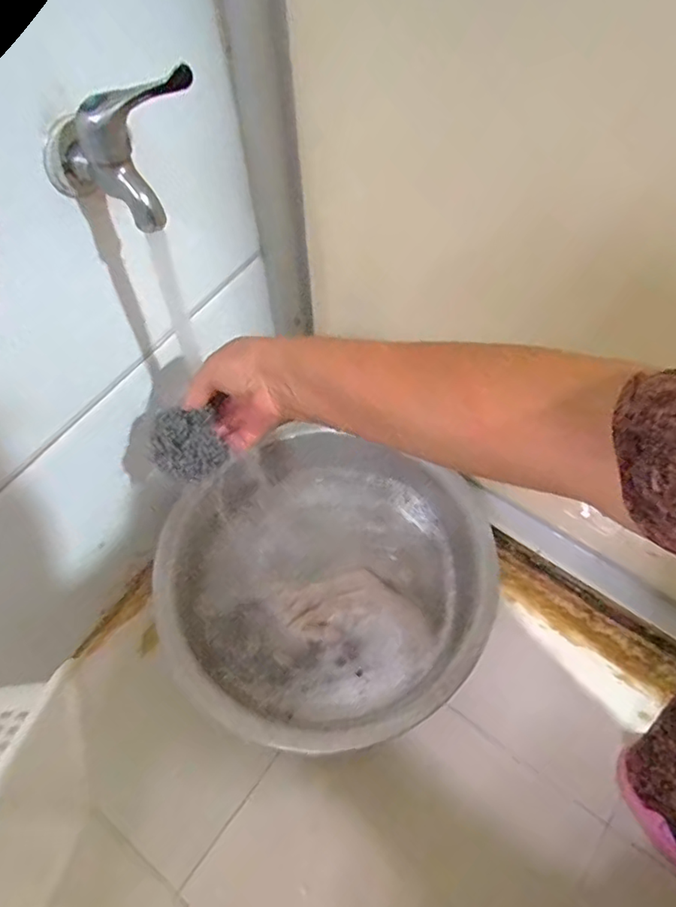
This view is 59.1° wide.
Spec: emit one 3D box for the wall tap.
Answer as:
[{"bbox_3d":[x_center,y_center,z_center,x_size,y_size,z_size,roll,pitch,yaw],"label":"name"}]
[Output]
[{"bbox_3d":[-0.136,-0.192,0.370,0.085,0.076,0.051,20,56,14],"label":"wall tap"}]

